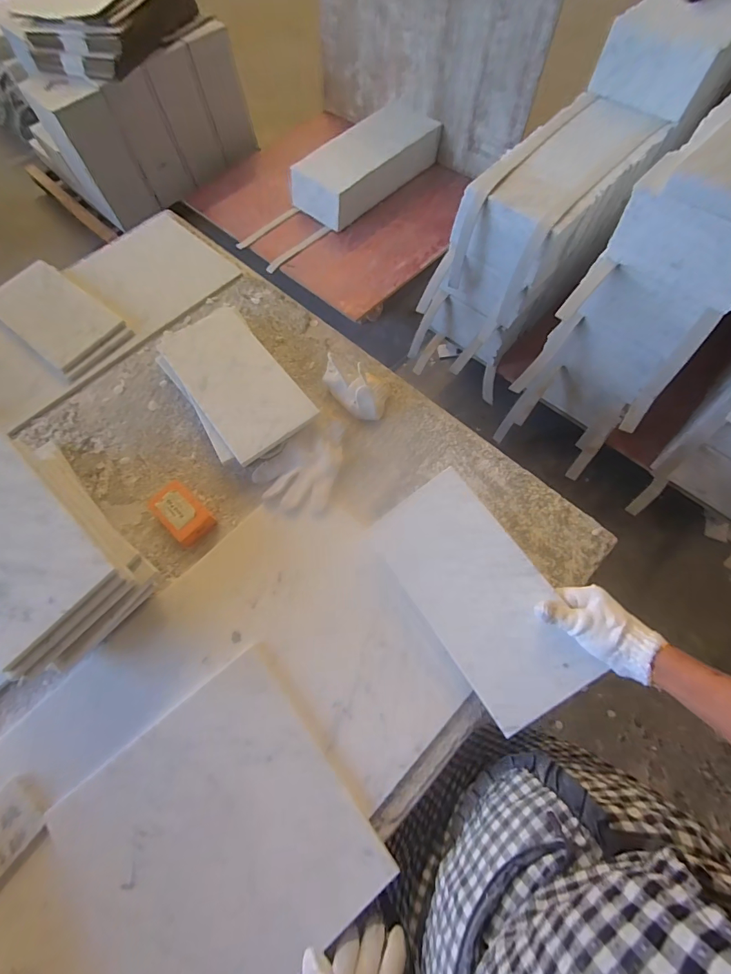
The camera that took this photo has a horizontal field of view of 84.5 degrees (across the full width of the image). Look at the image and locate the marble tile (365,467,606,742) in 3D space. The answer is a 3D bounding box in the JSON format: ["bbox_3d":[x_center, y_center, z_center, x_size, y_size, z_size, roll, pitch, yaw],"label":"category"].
[{"bbox_3d":[0.145,0.134,0.525,0.152,0.019,0.303,-37,70,7],"label":"marble tile"}]

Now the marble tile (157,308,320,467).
[{"bbox_3d":[-0.226,-0.188,0.691,0.150,0.013,0.308,-35,74,-15],"label":"marble tile"}]

